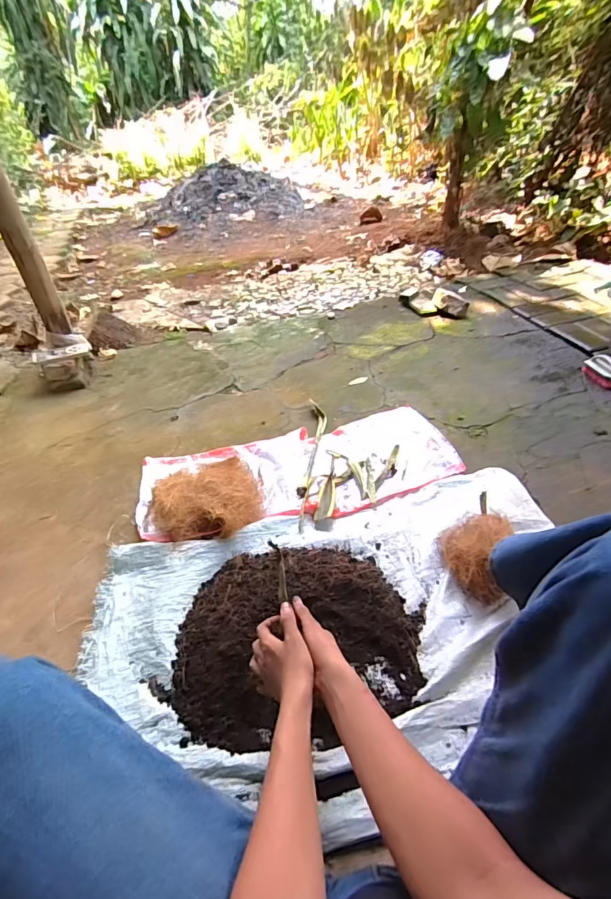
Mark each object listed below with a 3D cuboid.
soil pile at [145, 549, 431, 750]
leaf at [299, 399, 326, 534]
[{"bbox_3d":[-0.012,0.323,0.760,0.409,0.048,0.378,-3,37,2],"label":"soil pile"},{"bbox_3d":[0.025,0.010,1.160,0.047,0.029,0.524,-1,37,5],"label":"leaf"}]

